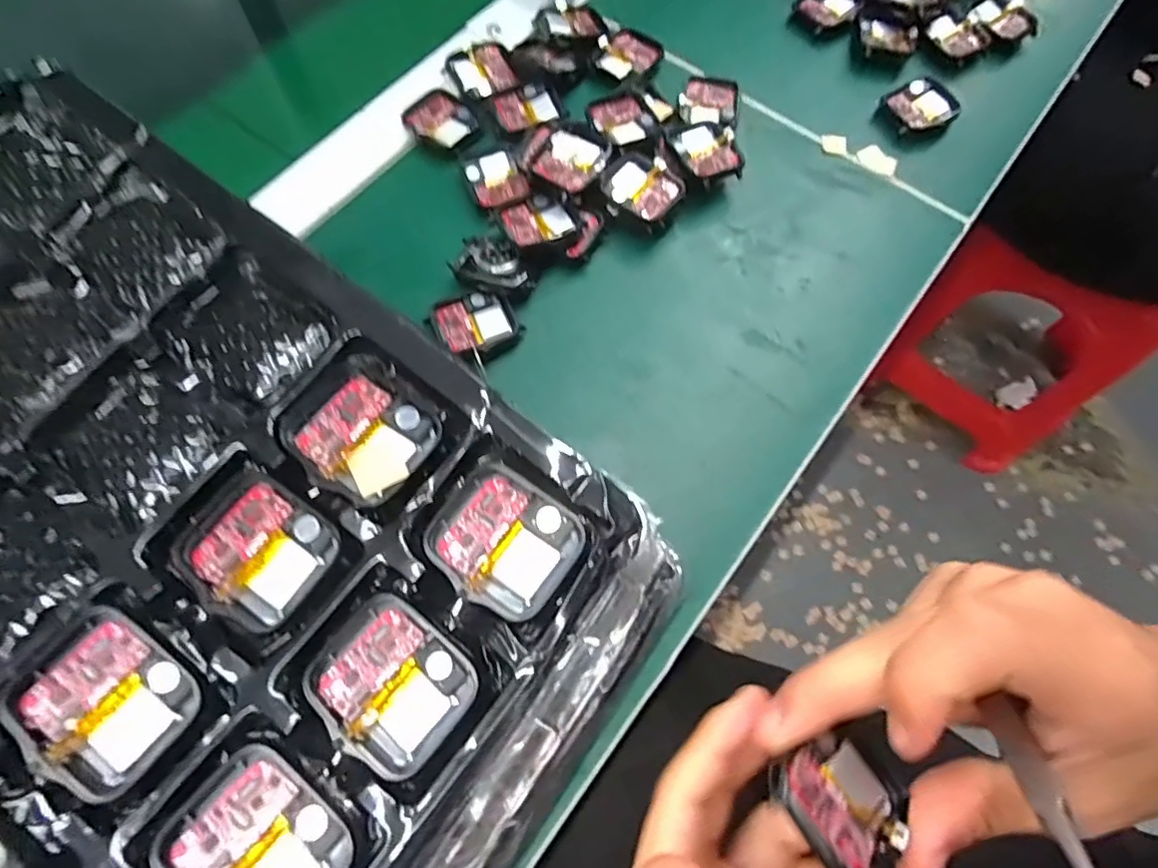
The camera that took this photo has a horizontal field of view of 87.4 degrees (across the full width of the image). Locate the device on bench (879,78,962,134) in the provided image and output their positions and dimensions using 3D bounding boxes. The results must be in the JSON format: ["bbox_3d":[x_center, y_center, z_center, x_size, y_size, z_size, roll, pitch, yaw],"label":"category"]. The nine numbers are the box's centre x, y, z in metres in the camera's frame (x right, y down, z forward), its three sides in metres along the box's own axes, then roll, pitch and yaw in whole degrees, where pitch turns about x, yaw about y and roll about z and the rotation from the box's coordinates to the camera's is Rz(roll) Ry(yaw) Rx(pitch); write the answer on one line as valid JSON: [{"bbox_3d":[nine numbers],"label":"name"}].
[{"bbox_3d":[0.218,-0.208,0.386,0.044,0.008,0.038,-25,71,-9],"label":"device on bench"}]

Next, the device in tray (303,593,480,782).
[{"bbox_3d":[-0.054,0.071,0.173,0.043,0.007,0.036,39,72,13],"label":"device in tray"}]

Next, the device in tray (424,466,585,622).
[{"bbox_3d":[-0.023,0.033,0.186,0.042,0.007,0.037,33,71,11],"label":"device in tray"}]

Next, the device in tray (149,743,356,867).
[{"bbox_3d":[-0.083,0.107,0.157,0.045,0.010,0.036,39,74,13],"label":"device in tray"}]

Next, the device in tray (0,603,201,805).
[{"bbox_3d":[-0.129,0.071,0.164,0.042,0.006,0.038,35,73,12],"label":"device in tray"}]

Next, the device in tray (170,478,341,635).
[{"bbox_3d":[-0.096,0.034,0.181,0.041,0.004,0.037,35,73,12],"label":"device in tray"}]

